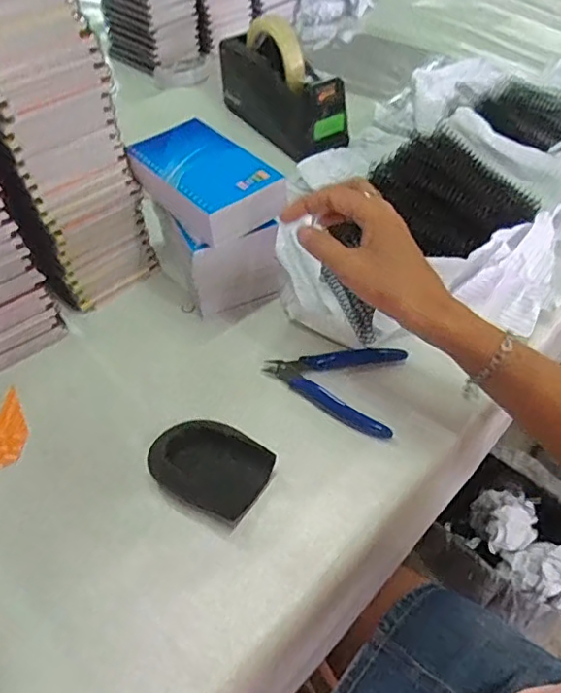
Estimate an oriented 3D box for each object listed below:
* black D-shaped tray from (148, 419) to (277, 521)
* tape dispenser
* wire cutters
[{"bbox_3d":[-0.053,0.091,0.431,0.082,0.030,0.064,29,57,23],"label":"black D-shaped tray"},{"bbox_3d":[0.003,-0.339,0.722,0.073,0.116,0.195,-29,55,-21],"label":"tape dispenser"},{"bbox_3d":[0.058,0.023,0.500,0.122,0.009,0.087,28,56,22],"label":"wire cutters"}]

